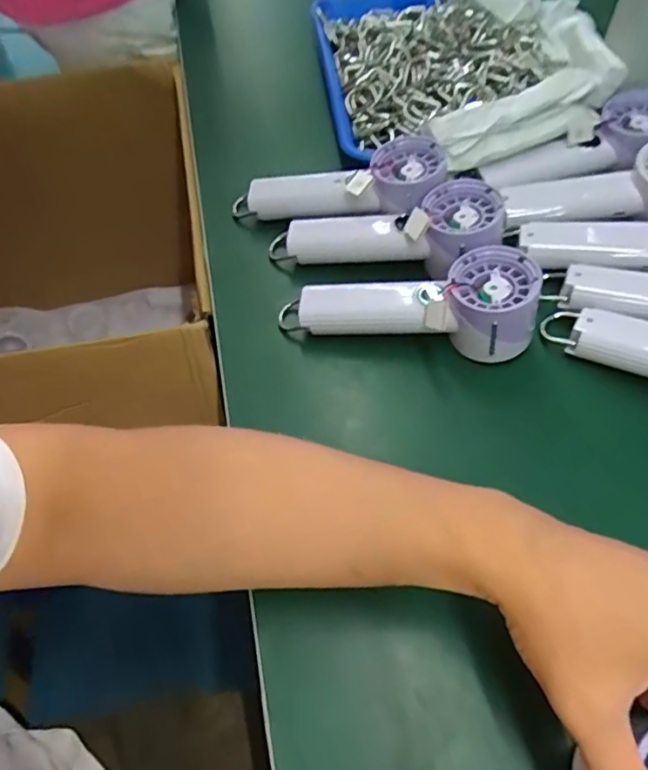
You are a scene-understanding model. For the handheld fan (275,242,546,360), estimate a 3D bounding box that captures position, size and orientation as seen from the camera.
[{"bbox_3d":[0.062,-0.067,0.432,0.192,0.053,0.068,9,58,9],"label":"handheld fan"}]

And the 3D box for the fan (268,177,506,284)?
[{"bbox_3d":[0.049,-0.122,0.480,0.196,0.055,0.071,-3,56,22],"label":"fan"}]

